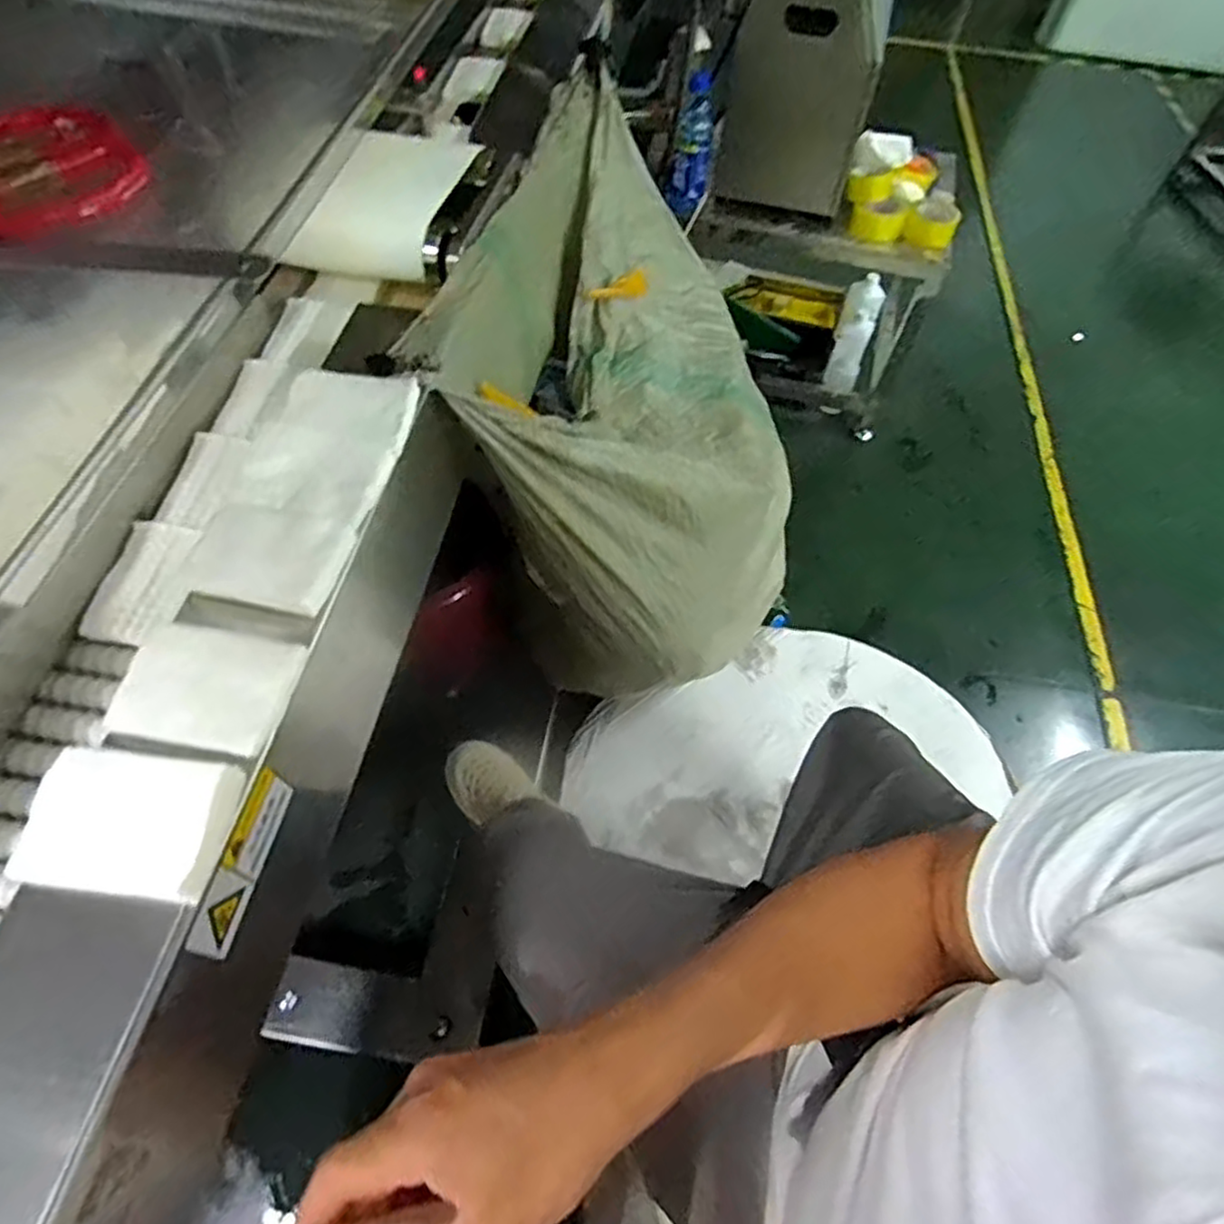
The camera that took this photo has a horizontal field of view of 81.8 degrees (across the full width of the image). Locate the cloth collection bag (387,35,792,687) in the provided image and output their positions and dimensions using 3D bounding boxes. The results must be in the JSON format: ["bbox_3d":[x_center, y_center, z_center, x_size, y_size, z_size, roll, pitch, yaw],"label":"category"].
[{"bbox_3d":[0.080,-0.256,1.086,0.440,0.728,0.659,11,58,4],"label":"cloth collection bag"}]

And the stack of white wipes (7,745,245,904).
[{"bbox_3d":[-0.269,0.116,0.393,0.099,0.015,0.073,8,58,2],"label":"stack of white wipes"}]

